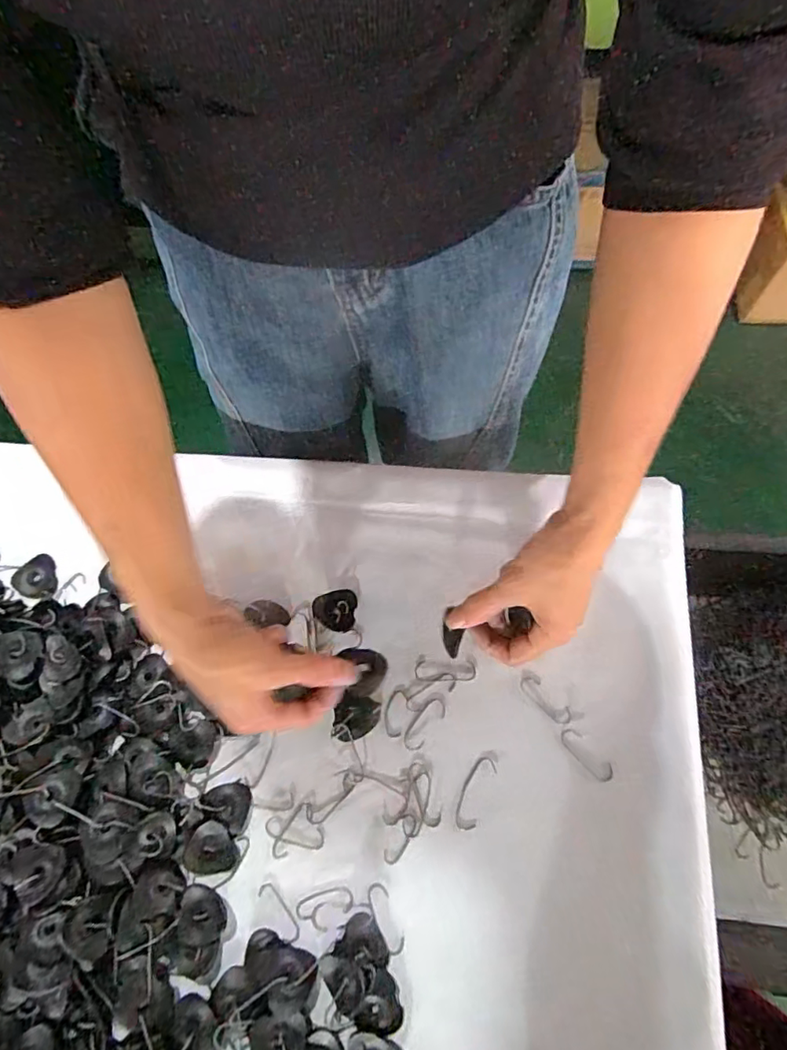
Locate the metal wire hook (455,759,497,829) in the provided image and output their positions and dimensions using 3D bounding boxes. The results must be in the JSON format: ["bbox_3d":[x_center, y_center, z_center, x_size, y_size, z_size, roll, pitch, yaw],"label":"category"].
[{"bbox_3d":[0.057,0.189,0.400,0.017,0.004,0.050,23,71,8],"label":"metal wire hook"}]

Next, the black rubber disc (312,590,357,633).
[{"bbox_3d":[-0.047,0.068,0.450,0.033,0.010,0.032,0,70,0],"label":"black rubber disc"}]

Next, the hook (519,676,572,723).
[{"bbox_3d":[0.112,0.128,0.418,0.043,0.005,0.013,43,75,14],"label":"hook"}]

